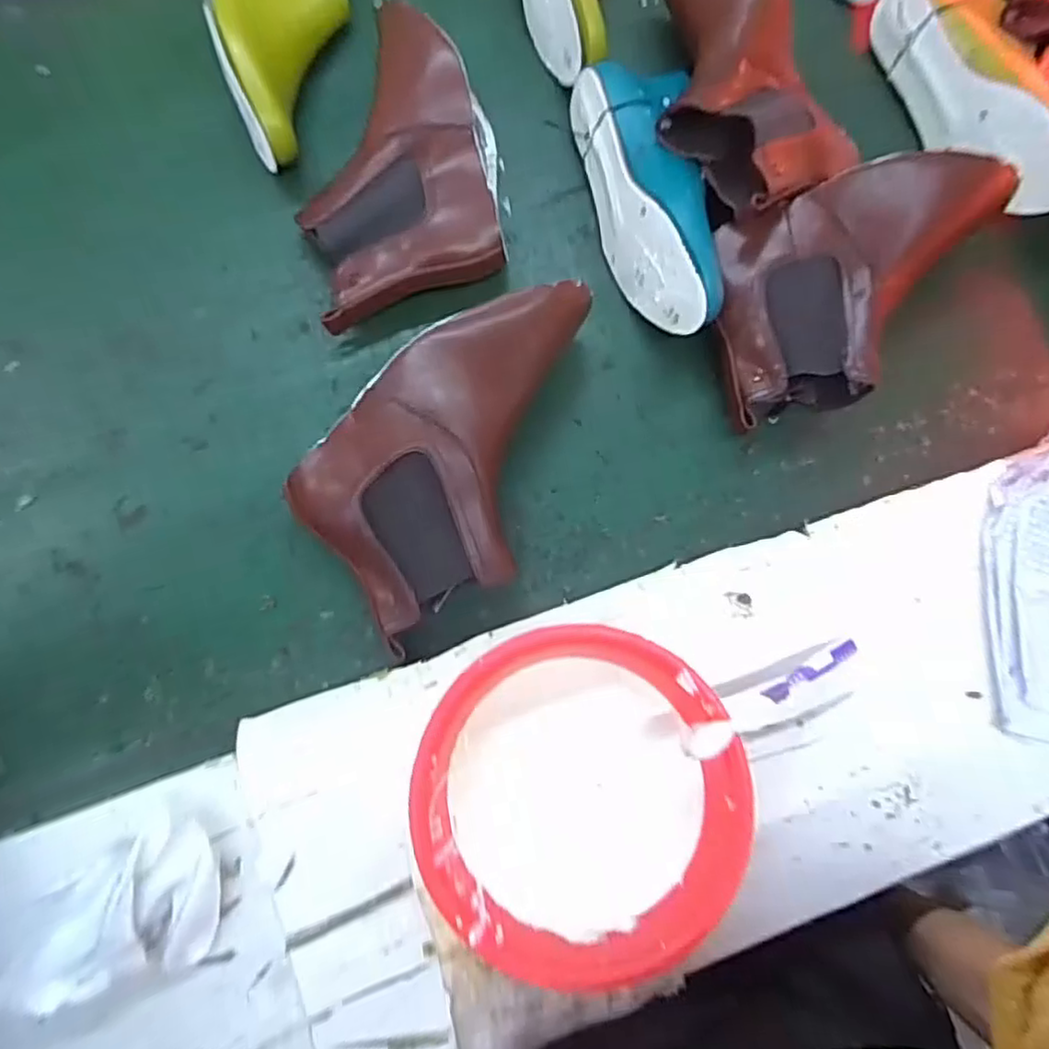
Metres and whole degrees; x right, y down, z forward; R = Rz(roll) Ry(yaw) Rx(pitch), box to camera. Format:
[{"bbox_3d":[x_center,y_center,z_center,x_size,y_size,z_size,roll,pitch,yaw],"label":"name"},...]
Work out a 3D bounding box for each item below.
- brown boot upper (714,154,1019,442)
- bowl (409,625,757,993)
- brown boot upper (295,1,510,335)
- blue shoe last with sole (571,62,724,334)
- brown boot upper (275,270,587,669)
[{"bbox_3d":[0.276,-0.186,0.528,0.255,0.085,0.167,-12,77,-4],"label":"brown boot upper"},{"bbox_3d":[0.035,0.165,0.413,0.187,0.074,0.183,0,78,-2],"label":"bowl"},{"bbox_3d":[-0.102,-0.297,0.553,0.160,0.077,0.263,-5,77,-2],"label":"brown boot upper"},{"bbox_3d":[0.101,-0.265,0.548,0.074,0.087,0.247,-11,77,-3],"label":"blue shoe last with sole"},{"bbox_3d":[-0.031,-0.049,0.487,0.259,0.095,0.162,-35,83,-7],"label":"brown boot upper"}]

